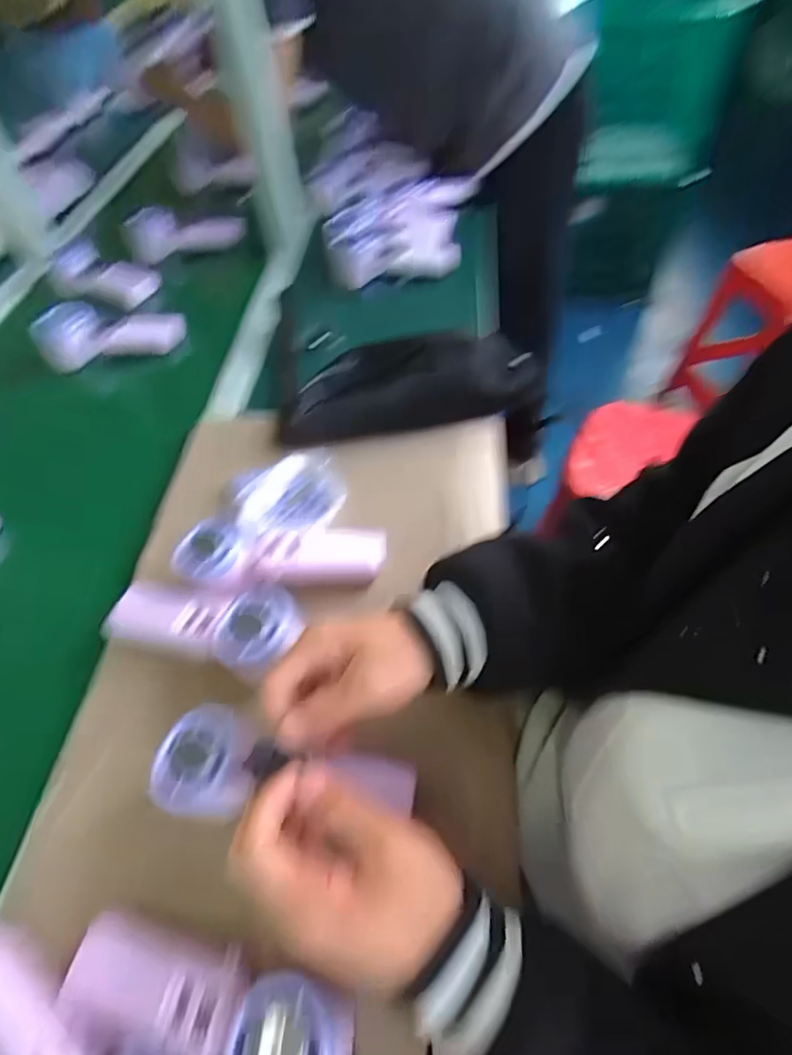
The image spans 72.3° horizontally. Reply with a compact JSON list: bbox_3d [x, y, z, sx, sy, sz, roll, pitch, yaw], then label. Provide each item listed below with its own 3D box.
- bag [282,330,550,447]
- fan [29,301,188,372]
[{"bbox_3d":[0.015,-0.158,0.613,0.298,0.074,0.101,-9,54,-3],"label":"bag"},{"bbox_3d":[-0.372,-0.254,0.716,0.179,0.068,0.053,-14,54,-22],"label":"fan"}]

